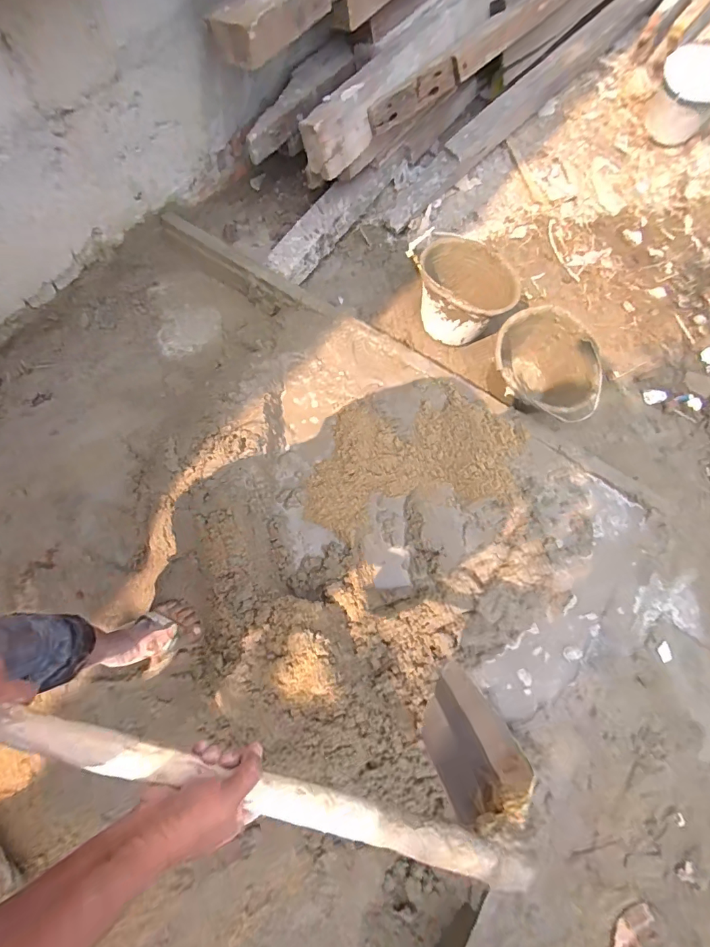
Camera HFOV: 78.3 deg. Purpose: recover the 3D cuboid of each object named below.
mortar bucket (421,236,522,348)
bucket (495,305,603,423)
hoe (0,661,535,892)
[{"bbox_3d":[0.335,-0.556,1.325,0.296,0.165,0.277,1,72,-2],"label":"mortar bucket"},{"bbox_3d":[0.529,-0.279,1.252,0.300,0.226,0.266,33,74,7],"label":"bucket"},{"bbox_3d":[-0.086,0.330,0.532,0.615,0.214,0.177,14,71,-16],"label":"hoe"}]

